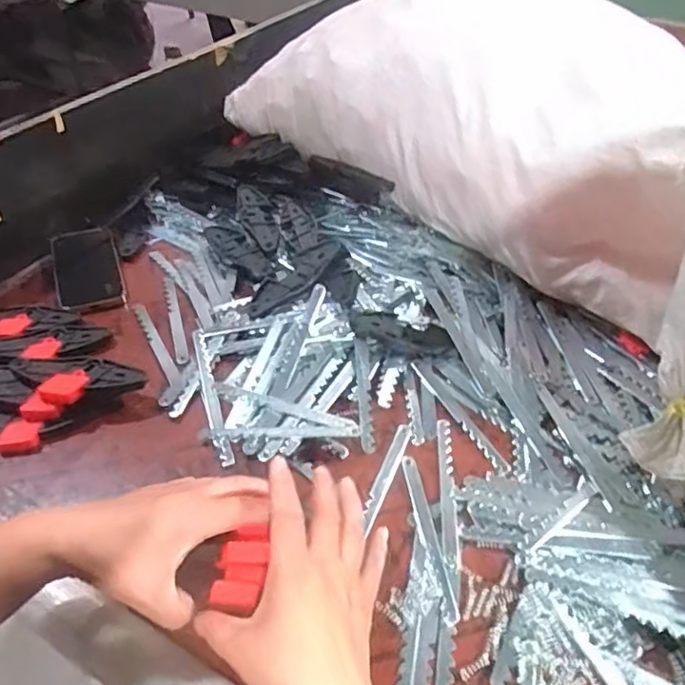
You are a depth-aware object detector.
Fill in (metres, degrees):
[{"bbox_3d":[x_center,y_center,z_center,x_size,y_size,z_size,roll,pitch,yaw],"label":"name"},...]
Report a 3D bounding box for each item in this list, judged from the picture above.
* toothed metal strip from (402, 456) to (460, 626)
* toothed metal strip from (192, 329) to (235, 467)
[{"bbox_3d":[0.070,0.155,0.495,0.015,0.004,0.145,-6,45,-7],"label":"toothed metal strip"},{"bbox_3d":[-0.129,0.047,0.588,0.014,0.007,0.175,-13,46,-13],"label":"toothed metal strip"}]

